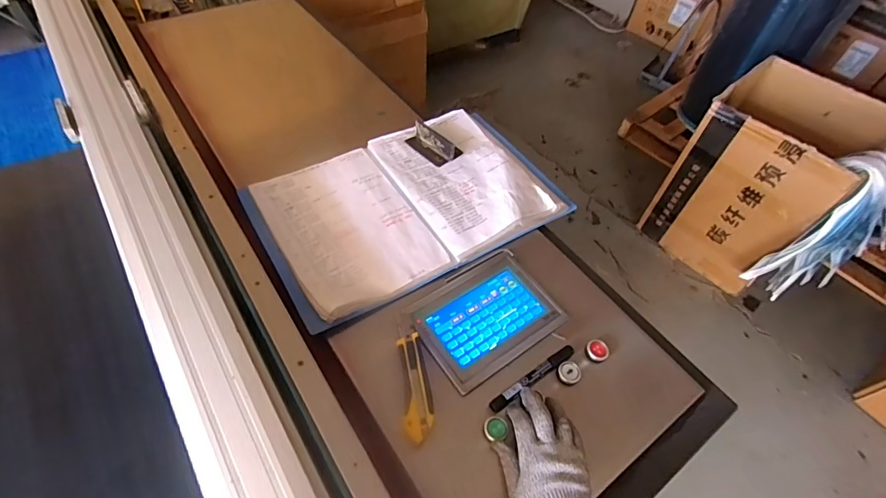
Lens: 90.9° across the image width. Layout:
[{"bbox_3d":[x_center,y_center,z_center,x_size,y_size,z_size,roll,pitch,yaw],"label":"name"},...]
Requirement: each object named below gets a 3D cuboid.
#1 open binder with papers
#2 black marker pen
[{"bbox_3d":[-0.053,-0.089,0.733,0.477,0.028,0.307,-25,58,-21],"label":"open binder with papers"},{"bbox_3d":[0.116,0.163,0.558,0.136,0.012,0.015,-29,60,-21],"label":"black marker pen"}]

